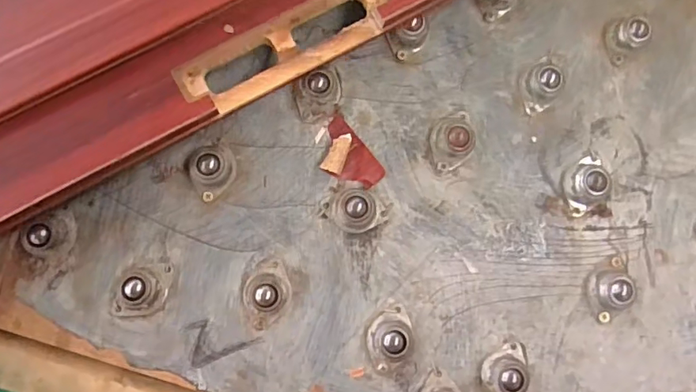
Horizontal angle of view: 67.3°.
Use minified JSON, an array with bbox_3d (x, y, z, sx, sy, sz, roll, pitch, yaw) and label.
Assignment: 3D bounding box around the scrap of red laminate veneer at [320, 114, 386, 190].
[{"bbox_3d":[-0.001,-0.026,0.353,0.033,0.014,0.051,-40,88,-8],"label":"scrap of red laminate veneer"}]

